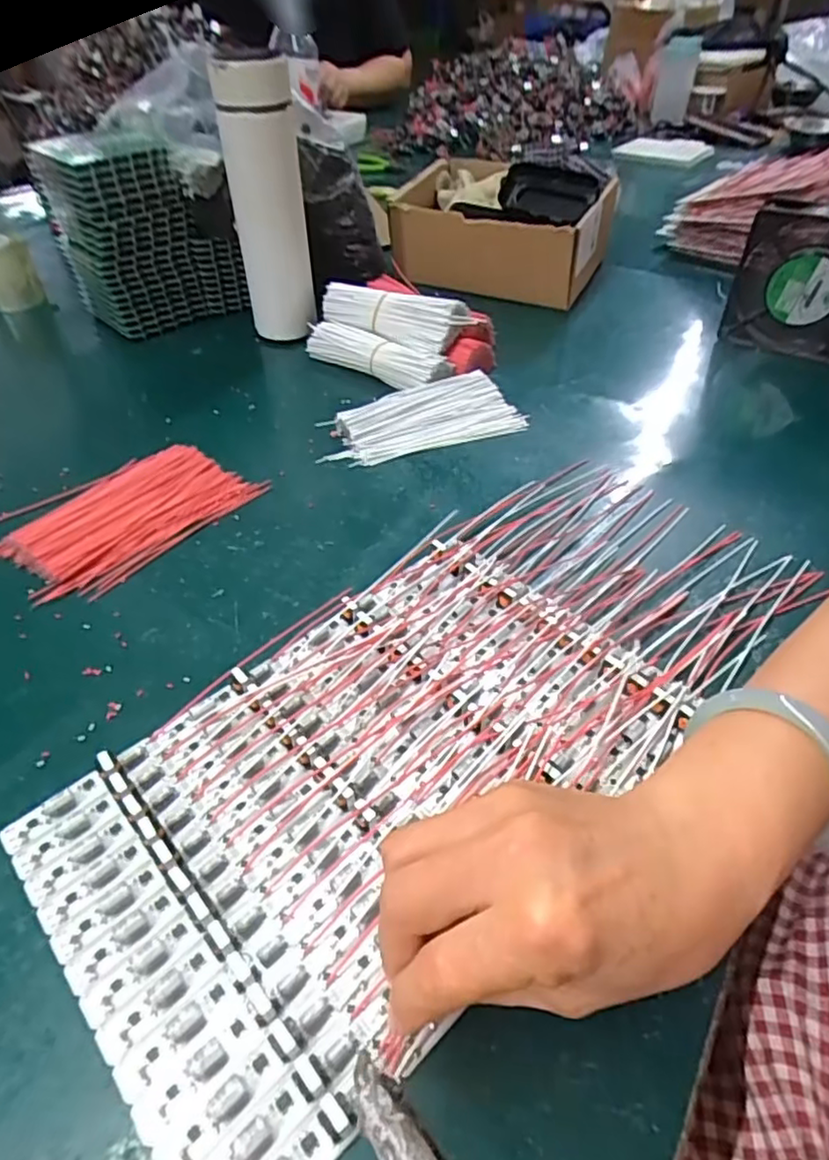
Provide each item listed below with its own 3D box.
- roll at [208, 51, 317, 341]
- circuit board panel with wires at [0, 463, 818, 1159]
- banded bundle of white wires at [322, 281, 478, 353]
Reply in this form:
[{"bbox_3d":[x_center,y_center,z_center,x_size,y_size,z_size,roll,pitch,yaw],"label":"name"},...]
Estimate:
[{"bbox_3d":[-0.133,-0.335,0.595,0.067,0.216,0.067,-9,46,-8],"label":"roll"},{"bbox_3d":[0.030,0.057,0.342,0.430,0.015,0.193,-33,54,-27],"label":"circuit board panel with wires"},{"bbox_3d":[-0.021,-0.245,0.592,0.159,0.032,0.048,22,49,20],"label":"banded bundle of white wires"}]

